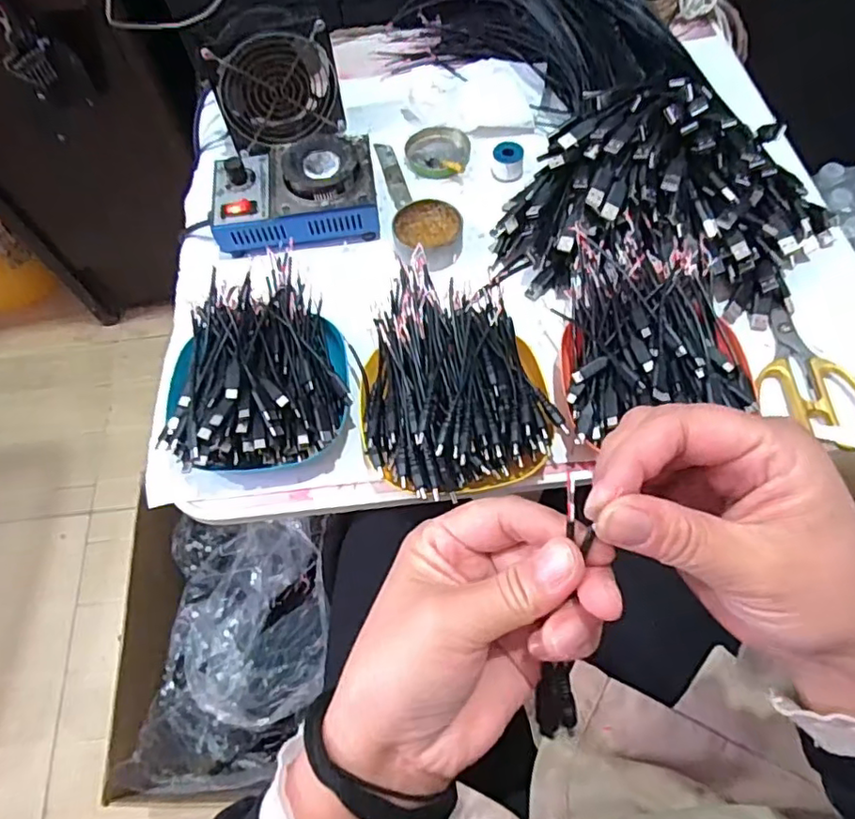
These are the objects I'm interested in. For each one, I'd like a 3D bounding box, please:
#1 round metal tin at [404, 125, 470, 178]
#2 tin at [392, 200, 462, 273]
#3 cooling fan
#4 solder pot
[{"bbox_3d":[0.009,-0.267,0.613,0.064,0.012,0.067,-1,64,3],"label":"round metal tin"},{"bbox_3d":[0.001,-0.160,0.554,0.062,0.024,0.069,-8,64,0],"label":"tin"},{"bbox_3d":[-0.146,-0.315,0.586,0.114,0.101,0.040,-28,66,-10],"label":"cooling fan"},{"bbox_3d":[-0.123,-0.201,0.560,0.150,0.062,0.103,-8,64,0],"label":"solder pot"}]

